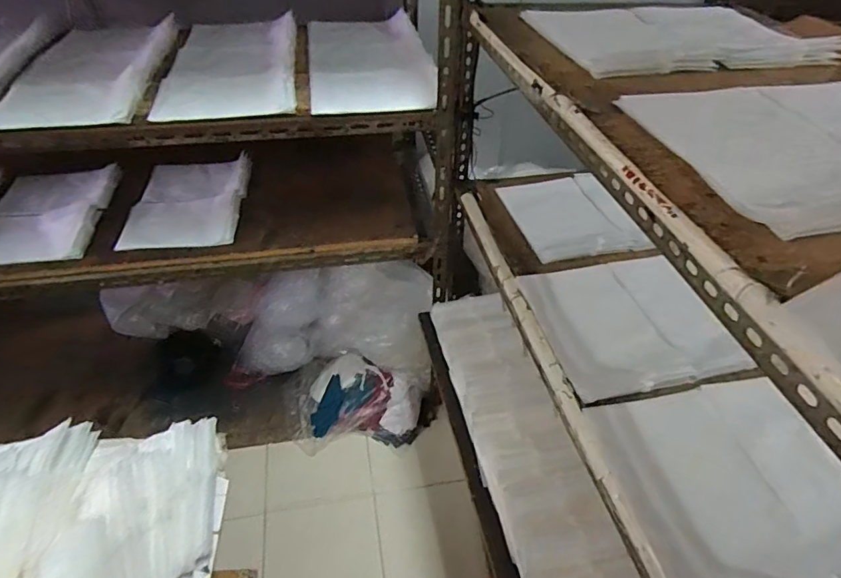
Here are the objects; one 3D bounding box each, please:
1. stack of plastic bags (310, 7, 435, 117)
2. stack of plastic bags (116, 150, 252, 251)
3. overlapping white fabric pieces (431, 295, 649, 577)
[{"bbox_3d":[-0.112,-0.494,1.094,0.248,0.055,0.445,-6,44,-7],"label":"stack of plastic bags"},{"bbox_3d":[-0.565,-0.222,1.261,0.259,0.045,0.348,-2,44,-3],"label":"stack of plastic bags"},{"bbox_3d":[0.214,0.380,0.906,0.179,0.107,1.045,-10,45,-12],"label":"overlapping white fabric pieces"}]

